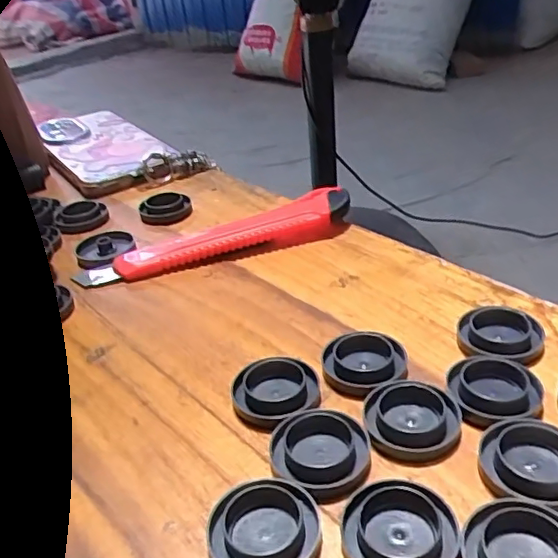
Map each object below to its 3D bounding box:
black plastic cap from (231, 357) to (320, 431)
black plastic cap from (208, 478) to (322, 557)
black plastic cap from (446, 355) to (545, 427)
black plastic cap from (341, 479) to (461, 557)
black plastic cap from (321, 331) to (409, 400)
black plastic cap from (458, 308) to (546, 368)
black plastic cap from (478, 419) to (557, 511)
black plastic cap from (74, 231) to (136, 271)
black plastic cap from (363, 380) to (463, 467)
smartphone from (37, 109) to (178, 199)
[{"bbox_3d":[-0.001,0.043,0.222,0.033,0.008,0.031,-5,32,3],"label":"black plastic cap"},{"bbox_3d":[-0.004,0.075,0.174,0.032,0.007,0.032,-5,32,3],"label":"black plastic cap"},{"bbox_3d":[0.078,0.039,0.213,0.032,0.006,0.034,-5,32,3],"label":"black plastic cap"},{"bbox_3d":[0.035,0.074,0.169,0.032,0.007,0.032,-5,32,3],"label":"black plastic cap"},{"bbox_3d":[0.034,0.033,0.232,0.033,0.007,0.033,-5,32,3],"label":"black plastic cap"},{"bbox_3d":[0.090,0.023,0.240,0.033,0.008,0.033,-5,32,3],"label":"black plastic cap"},{"bbox_3d":[0.079,0.057,0.183,0.032,0.007,0.030,-5,32,3],"label":"black plastic cap"},{"bbox_3d":[-0.101,-0.019,0.341,0.032,0.006,0.038,-12,33,-9],"label":"black plastic cap"},{"bbox_3d":[0.046,0.048,0.203,0.031,0.007,0.031,-5,32,3],"label":"black plastic cap"},{"bbox_3d":[-0.146,-0.109,0.479,0.081,0.014,0.172,-22,35,-23],"label":"smartphone"}]

